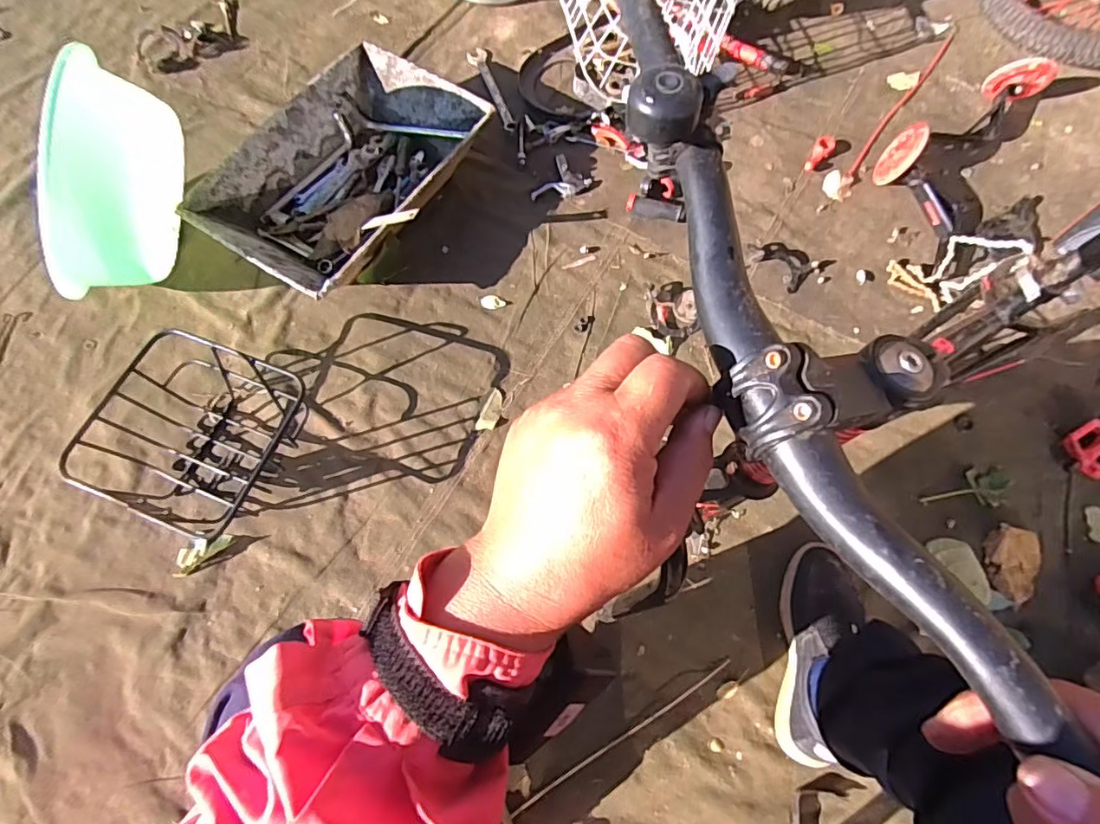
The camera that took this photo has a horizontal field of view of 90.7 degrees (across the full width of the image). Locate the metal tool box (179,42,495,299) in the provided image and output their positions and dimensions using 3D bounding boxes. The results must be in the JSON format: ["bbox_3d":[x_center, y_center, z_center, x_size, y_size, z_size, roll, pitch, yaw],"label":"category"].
[{"bbox_3d":[-0.342,-0.411,0.964,0.315,0.117,0.475,32,72,11],"label":"metal tool box"}]

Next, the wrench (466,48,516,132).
[{"bbox_3d":[-0.117,-0.637,1.073,0.040,0.011,0.227,-18,71,-7],"label":"wrench"}]

